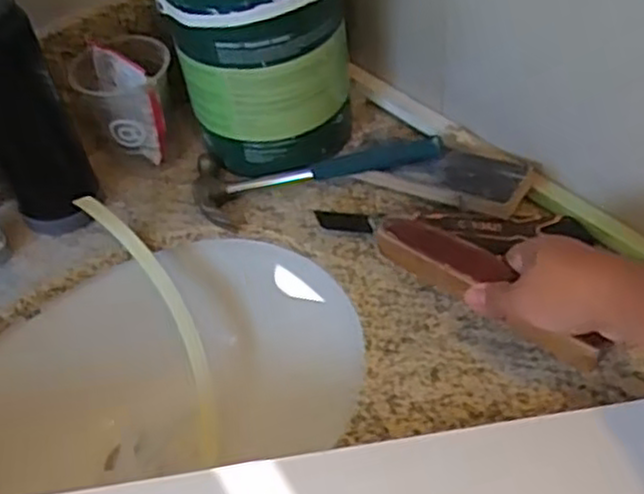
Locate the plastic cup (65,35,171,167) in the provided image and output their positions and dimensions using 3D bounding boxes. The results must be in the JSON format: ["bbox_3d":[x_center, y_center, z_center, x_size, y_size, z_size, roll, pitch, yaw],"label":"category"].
[{"bbox_3d":[-0.191,-0.143,0.767,0.088,0.132,0.084,-3,48,4],"label":"plastic cup"}]

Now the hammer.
[{"bbox_3d":[-0.009,-0.084,0.753,0.239,0.038,0.082,-14,48,-6],"label":"hammer"}]

